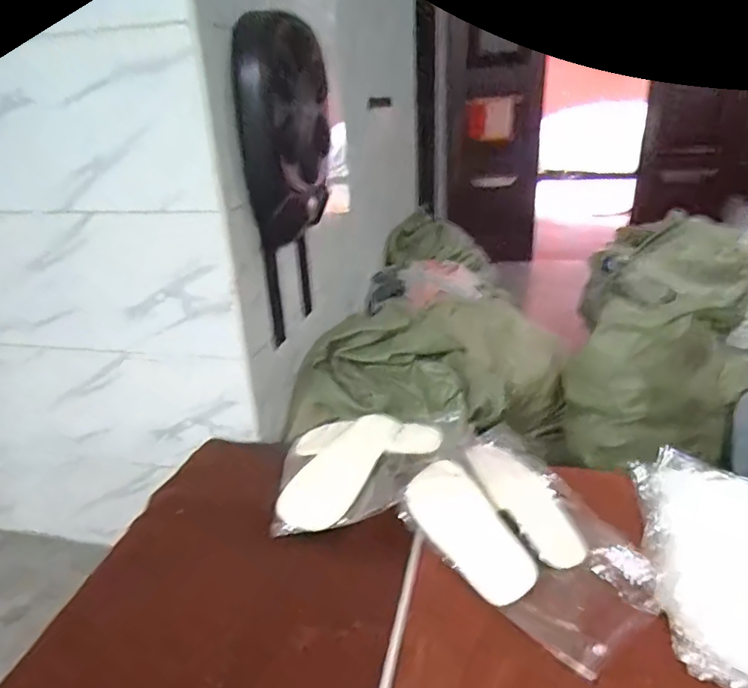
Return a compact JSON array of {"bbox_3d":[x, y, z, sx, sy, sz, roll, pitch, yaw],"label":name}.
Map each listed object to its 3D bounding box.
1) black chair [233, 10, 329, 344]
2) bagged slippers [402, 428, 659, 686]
[{"bbox_3d":[-0.234,-0.449,1.545,0.147,0.809,0.355,1,26,10],"label":"black chair"},{"bbox_3d":[0.239,0.273,0.815,0.269,0.059,0.371,-20,29,-30],"label":"bagged slippers"}]

